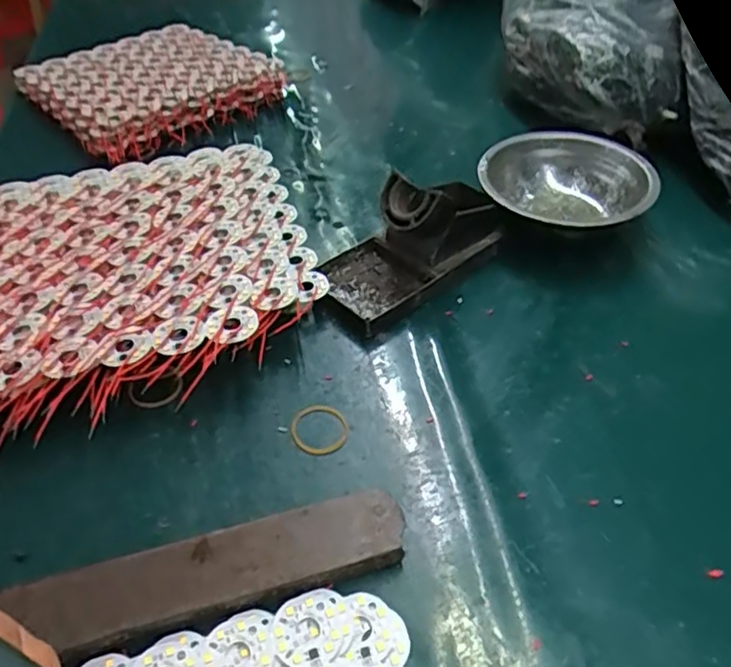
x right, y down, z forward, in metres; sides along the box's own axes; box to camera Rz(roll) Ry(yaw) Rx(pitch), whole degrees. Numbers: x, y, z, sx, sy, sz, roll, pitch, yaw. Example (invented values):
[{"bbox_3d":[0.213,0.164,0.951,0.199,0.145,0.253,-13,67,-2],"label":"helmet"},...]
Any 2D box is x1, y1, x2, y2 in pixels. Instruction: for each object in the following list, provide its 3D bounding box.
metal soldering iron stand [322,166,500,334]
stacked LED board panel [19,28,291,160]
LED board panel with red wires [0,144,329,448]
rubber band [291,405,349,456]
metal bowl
[{"bbox_3d":[0.036,-0.073,0.435,0.151,0.066,0.073,-31,52,-25],"label":"metal soldering iron stand"},{"bbox_3d":[-0.219,-0.278,0.682,0.235,0.050,0.263,-35,54,-28],"label":"stacked LED board panel"},{"bbox_3d":[-0.174,-0.051,0.433,0.269,0.036,0.277,-14,47,-12],"label":"LED board panel with red wires"},{"bbox_3d":[-0.026,0.055,0.354,0.032,0.004,0.035,-1,46,1],"label":"rubber band"},{"bbox_3d":[0.155,-0.108,0.485,0.124,0.051,0.131,-1,46,1],"label":"metal bowl"}]

